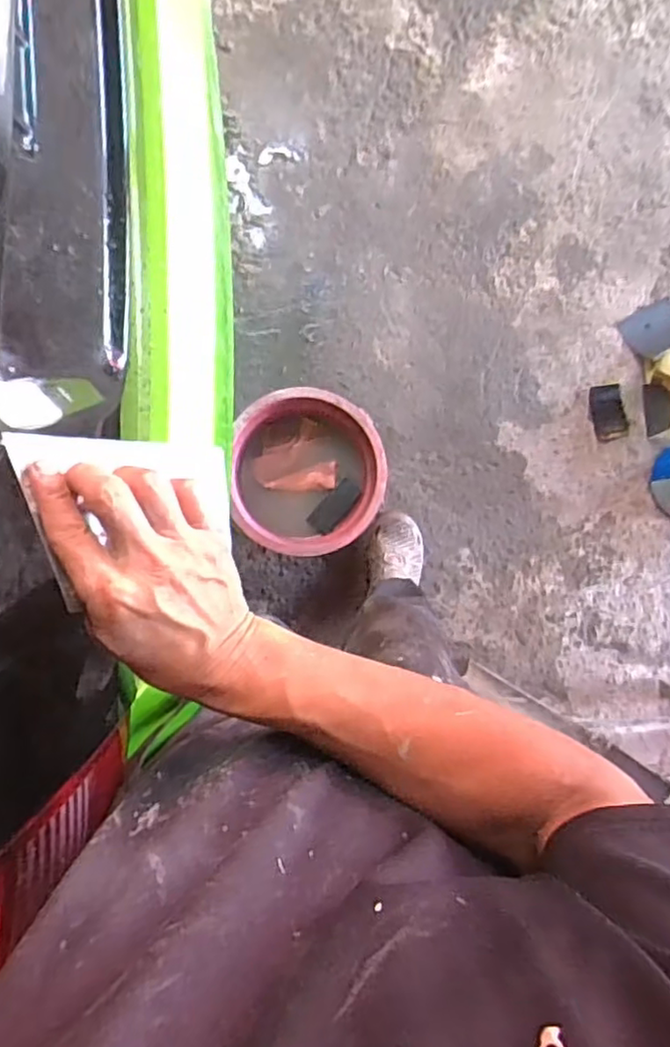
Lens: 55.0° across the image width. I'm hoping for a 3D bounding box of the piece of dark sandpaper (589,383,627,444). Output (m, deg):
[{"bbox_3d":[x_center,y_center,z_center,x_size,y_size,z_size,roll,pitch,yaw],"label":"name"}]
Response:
[{"bbox_3d":[0.583,-0.235,1.362,0.074,0.014,0.116,-11,89,-8],"label":"piece of dark sandpaper"}]

